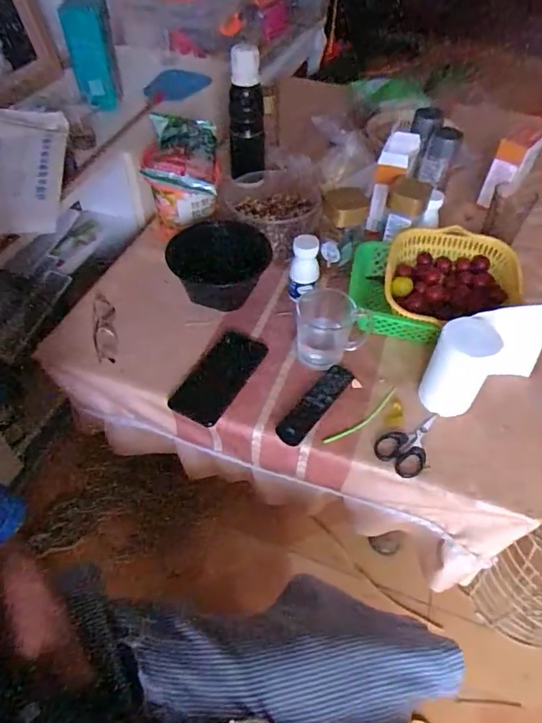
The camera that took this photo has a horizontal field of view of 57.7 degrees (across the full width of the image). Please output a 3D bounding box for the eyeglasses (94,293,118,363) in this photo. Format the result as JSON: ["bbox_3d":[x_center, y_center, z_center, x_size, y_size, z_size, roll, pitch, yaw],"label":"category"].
[{"bbox_3d":[-0.255,-0.055,0.757,0.031,0.014,0.132,-10,51,-10],"label":"eyeglasses"}]

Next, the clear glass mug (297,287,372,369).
[{"bbox_3d":[0.088,-0.053,0.721,0.116,0.087,0.107,13,51,9],"label":"clear glass mug"}]

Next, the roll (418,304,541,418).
[{"bbox_3d":[0.297,-0.011,0.674,0.189,0.126,0.063,-22,54,-19],"label":"roll"}]

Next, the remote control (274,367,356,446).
[{"bbox_3d":[0.061,0.057,0.678,0.040,0.018,0.149,30,56,21],"label":"remote control"}]

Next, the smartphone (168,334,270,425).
[{"bbox_3d":[-0.072,0.020,0.712,0.083,0.012,0.163,25,54,18],"label":"smartphone"}]

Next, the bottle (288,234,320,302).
[{"bbox_3d":[0.053,-0.144,0.778,0.044,0.098,0.050,-10,51,-10],"label":"bottle"}]

